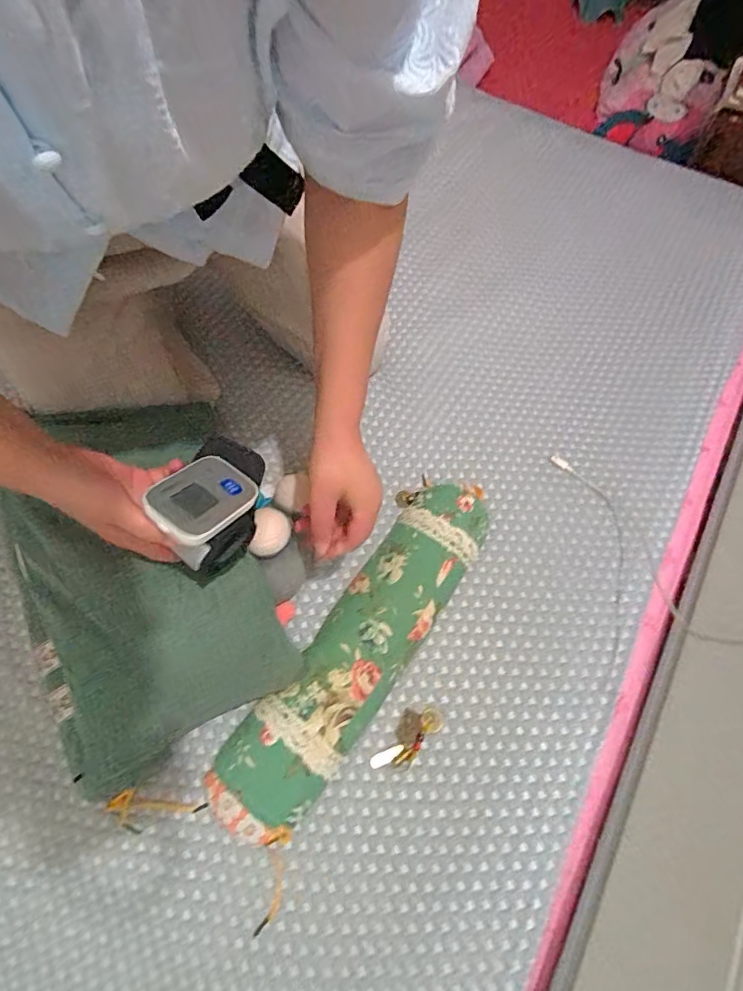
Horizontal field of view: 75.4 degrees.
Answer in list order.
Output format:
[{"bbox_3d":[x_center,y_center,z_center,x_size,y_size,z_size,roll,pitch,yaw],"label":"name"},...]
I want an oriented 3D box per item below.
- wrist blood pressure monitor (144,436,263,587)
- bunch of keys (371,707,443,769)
[{"bbox_3d":[-0.139,0.017,0.435,0.070,0.112,0.108,32,54,16],"label":"wrist blood pressure monitor"},{"bbox_3d":[0.038,0.258,0.508,0.036,0.006,0.083,41,69,15],"label":"bunch of keys"}]

